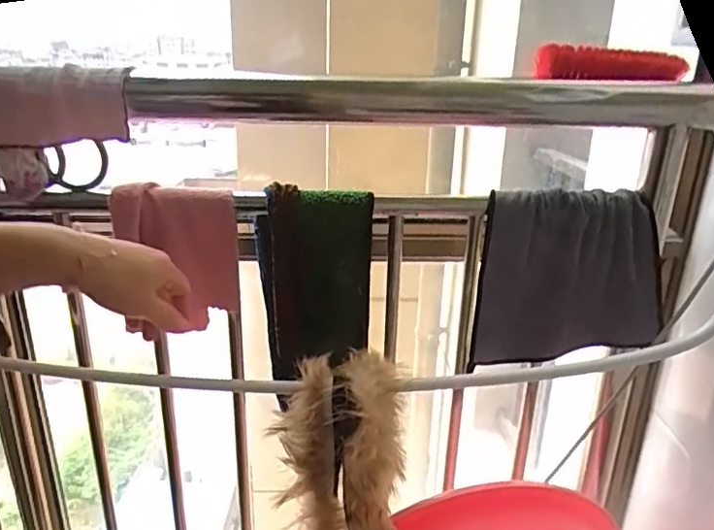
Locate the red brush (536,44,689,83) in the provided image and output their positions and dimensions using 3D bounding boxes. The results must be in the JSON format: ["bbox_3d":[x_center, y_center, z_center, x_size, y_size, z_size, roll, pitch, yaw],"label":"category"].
[{"bbox_3d":[0.339,-0.267,0.760,0.197,0.042,0.026,-1,21,-9],"label":"red brush"}]

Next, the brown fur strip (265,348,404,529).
[{"bbox_3d":[-0.025,0.294,0.780,0.160,0.352,0.093,7,21,13],"label":"brown fur strip"}]

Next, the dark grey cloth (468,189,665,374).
[{"bbox_3d":[0.309,0.019,0.827,0.251,0.250,0.071,-1,21,-7],"label":"dark grey cloth"}]

